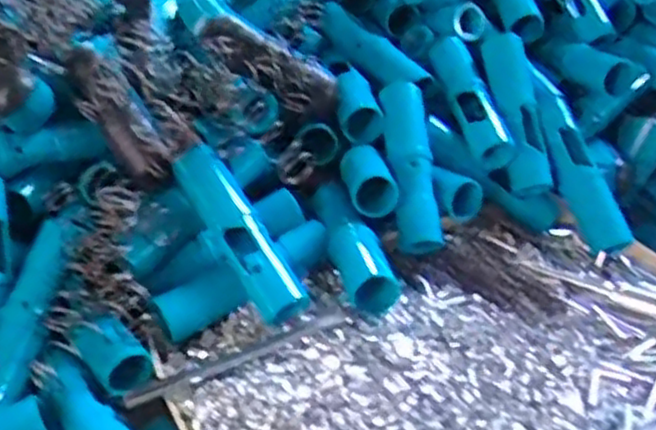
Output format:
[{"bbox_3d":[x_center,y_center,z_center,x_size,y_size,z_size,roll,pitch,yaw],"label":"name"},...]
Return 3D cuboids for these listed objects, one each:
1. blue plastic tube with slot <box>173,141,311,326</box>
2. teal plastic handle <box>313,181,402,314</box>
[{"bbox_3d":[-0.056,0.009,0.451,0.028,0.022,0.122,-22,67,-33],"label":"blue plastic tube with slot"},{"bbox_3d":[0.015,0.020,0.481,0.030,0.032,0.120,-6,32,-12],"label":"teal plastic handle"}]

